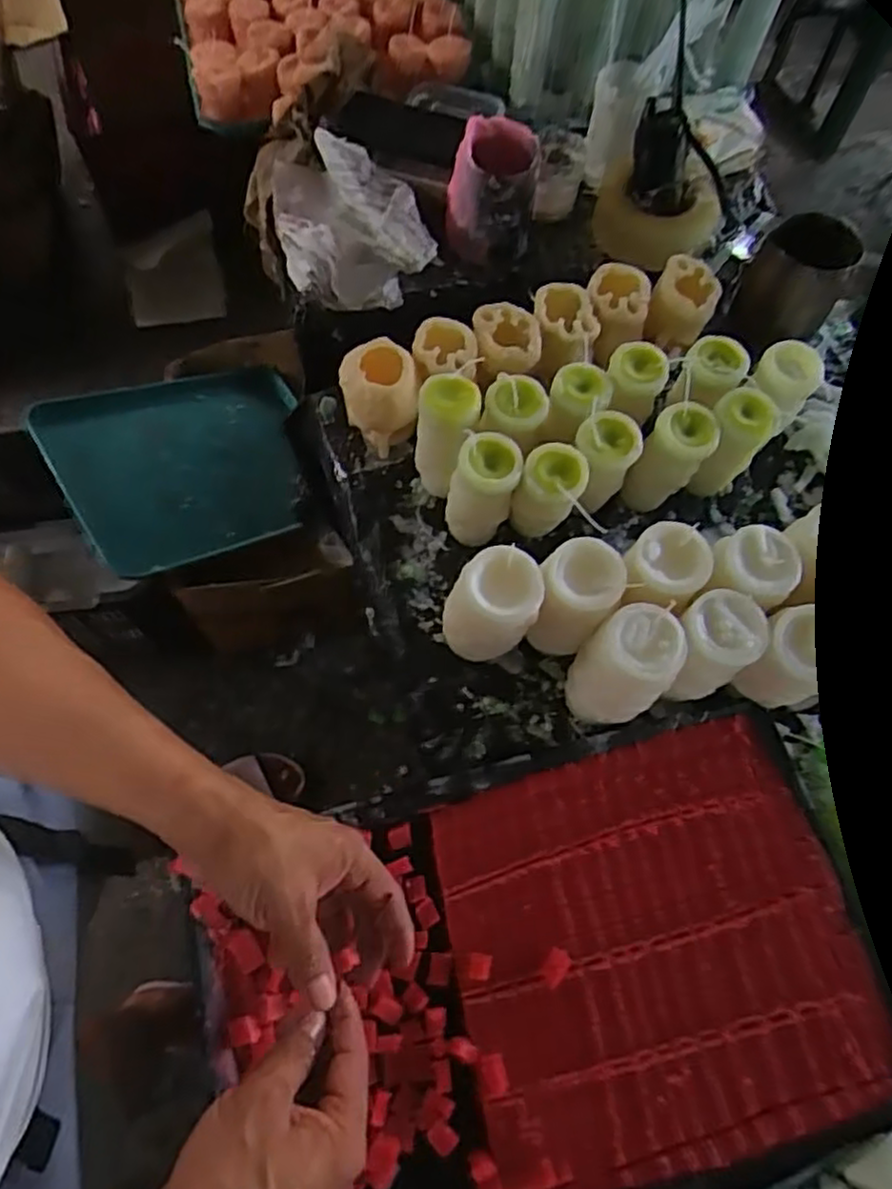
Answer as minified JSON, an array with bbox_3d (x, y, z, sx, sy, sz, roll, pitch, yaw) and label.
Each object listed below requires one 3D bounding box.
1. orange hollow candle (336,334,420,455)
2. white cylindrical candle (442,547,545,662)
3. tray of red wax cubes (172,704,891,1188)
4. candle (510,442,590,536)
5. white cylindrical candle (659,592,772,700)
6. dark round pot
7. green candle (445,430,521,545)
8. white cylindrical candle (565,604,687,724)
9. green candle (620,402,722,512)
[{"bbox_3d":[-0.063,-0.187,0.687,0.068,0.075,0.083,-16,67,-10],"label":"orange hollow candle"},{"bbox_3d":[0.034,0.012,0.581,0.070,0.115,0.060,13,66,3],"label":"white cylindrical candle"},{"bbox_3d":[0.074,0.273,0.521,0.463,0.020,0.289,-12,67,-8],"label":"tray of red wax cubes"},{"bbox_3d":[0.087,-0.084,0.619,0.050,0.085,0.046,23,67,8],"label":"candle"},{"bbox_3d":[0.204,0.044,0.569,0.061,0.092,0.058,1,65,-2],"label":"white cylindrical candle"},{"bbox_3d":[0.347,-0.311,0.731,0.090,0.096,0.101,33,68,12],"label":"dark round pot"},{"bbox_3d":[0.030,-0.089,0.632,0.058,0.101,0.054,4,65,-1],"label":"green candle"},{"bbox_3d":[0.136,0.058,0.567,0.073,0.102,0.069,-42,74,-19],"label":"white cylindrical candle"},{"bbox_3d":[0.201,-0.118,0.654,0.050,0.105,0.060,33,68,12],"label":"green candle"}]

